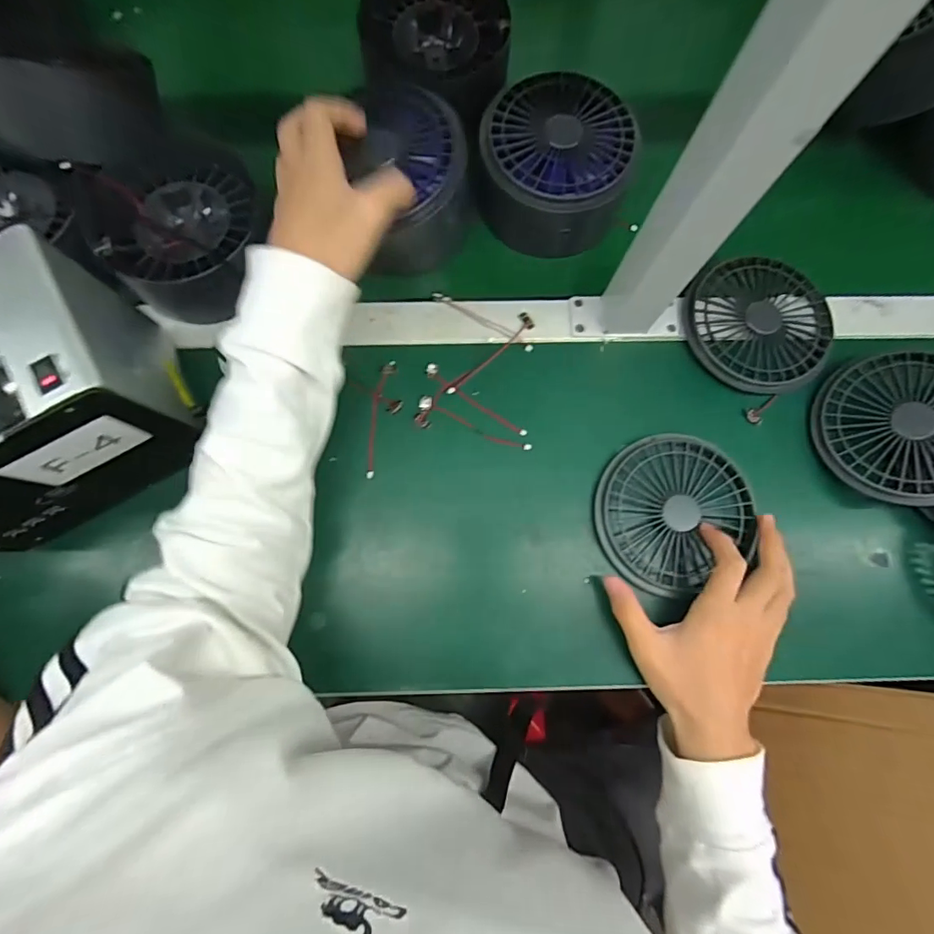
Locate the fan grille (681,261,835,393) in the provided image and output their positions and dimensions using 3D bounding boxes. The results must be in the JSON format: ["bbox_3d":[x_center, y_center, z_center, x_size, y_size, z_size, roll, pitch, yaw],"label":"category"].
[{"bbox_3d":[0.268,-0.129,0.447,0.128,0.022,0.124,-16,84,-5],"label":"fan grille"}]

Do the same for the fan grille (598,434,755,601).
[{"bbox_3d":[0.173,0.037,0.411,0.124,0.015,0.126,0,83,-4],"label":"fan grille"}]

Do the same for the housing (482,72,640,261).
[{"bbox_3d":[0.083,-0.276,0.455,0.133,0.086,0.120,24,82,-1],"label":"housing"}]

